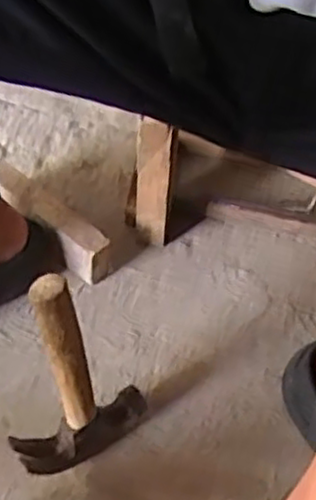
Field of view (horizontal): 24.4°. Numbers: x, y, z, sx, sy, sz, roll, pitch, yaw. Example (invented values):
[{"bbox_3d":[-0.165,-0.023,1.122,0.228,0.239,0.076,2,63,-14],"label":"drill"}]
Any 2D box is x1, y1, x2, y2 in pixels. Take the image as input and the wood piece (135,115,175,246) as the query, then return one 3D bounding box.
[{"bbox_3d":[-0.005,-0.062,0.746,0.036,0.197,0.022,16,53,7],"label":"wood piece"}]

